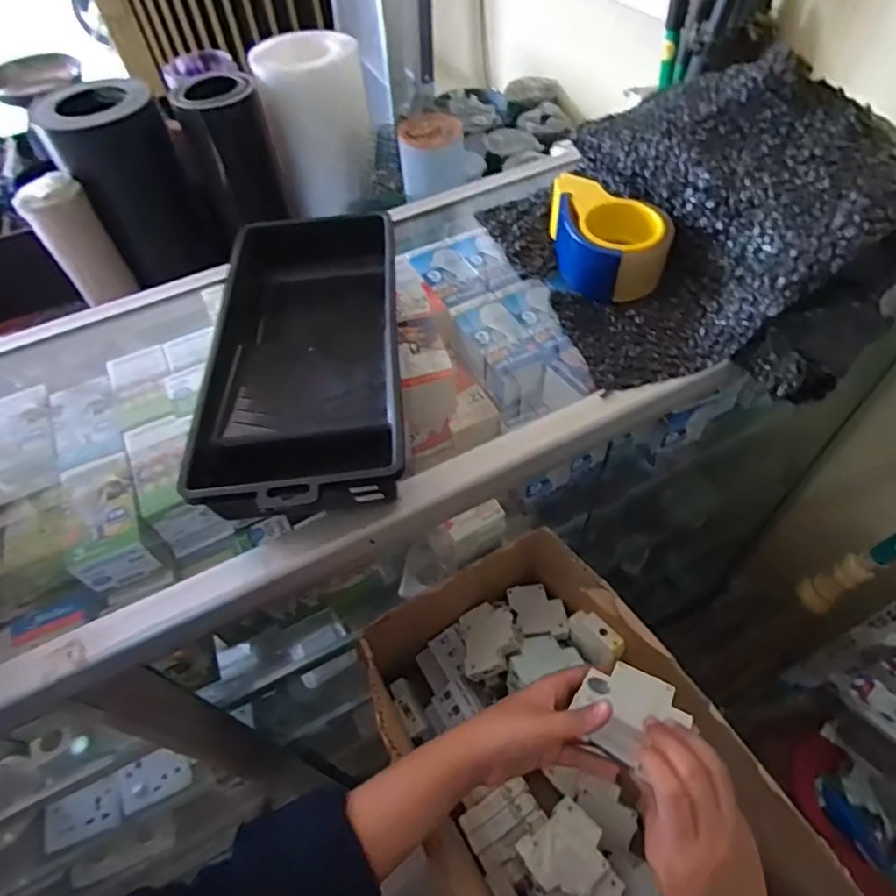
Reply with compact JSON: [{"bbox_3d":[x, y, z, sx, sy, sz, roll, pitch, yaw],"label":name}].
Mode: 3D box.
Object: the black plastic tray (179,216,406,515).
[{"bbox_3d":[-0.118,-0.084,0.497,0.150,0.076,0.348,-6,53,0],"label":"black plastic tray"}]

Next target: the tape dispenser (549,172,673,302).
[{"bbox_3d":[0.164,-0.215,0.571,0.097,0.066,0.126,-4,53,1],"label":"tape dispenser"}]

